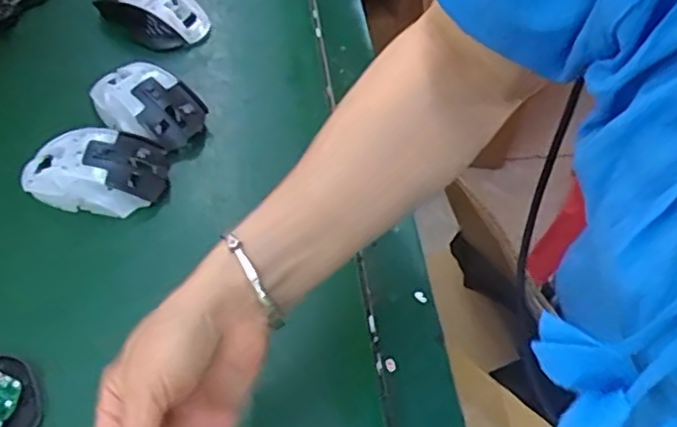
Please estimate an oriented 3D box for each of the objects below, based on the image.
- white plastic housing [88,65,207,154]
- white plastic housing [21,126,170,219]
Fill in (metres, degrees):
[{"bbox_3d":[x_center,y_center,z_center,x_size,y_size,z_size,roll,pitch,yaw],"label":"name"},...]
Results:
[{"bbox_3d":[-0.170,-0.098,0.596,0.102,0.034,0.069,36,59,20],"label":"white plastic housing"},{"bbox_3d":[-0.203,-0.038,0.550,0.114,0.037,0.065,7,53,1],"label":"white plastic housing"}]

